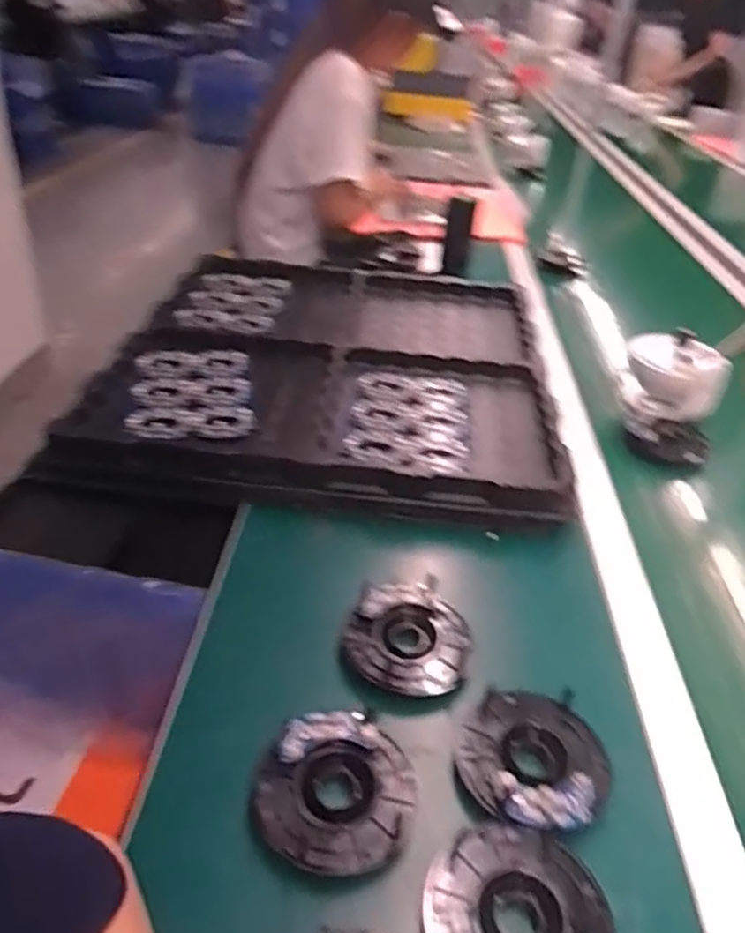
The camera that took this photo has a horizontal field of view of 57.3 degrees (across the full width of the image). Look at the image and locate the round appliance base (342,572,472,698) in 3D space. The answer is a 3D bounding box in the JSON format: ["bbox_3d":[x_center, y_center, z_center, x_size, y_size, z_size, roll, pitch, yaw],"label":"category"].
[{"bbox_3d":[0.029,0.134,0.541,0.094,0.032,0.098,4,36,-3],"label":"round appliance base"}]

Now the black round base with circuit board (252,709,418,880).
[{"bbox_3d":[-0.022,0.201,0.427,0.098,0.013,0.095,4,36,-3],"label":"black round base with circuit board"}]

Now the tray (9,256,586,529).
[{"bbox_3d":[-0.044,-0.136,0.881,0.517,0.061,0.576,7,36,1],"label":"tray"}]

